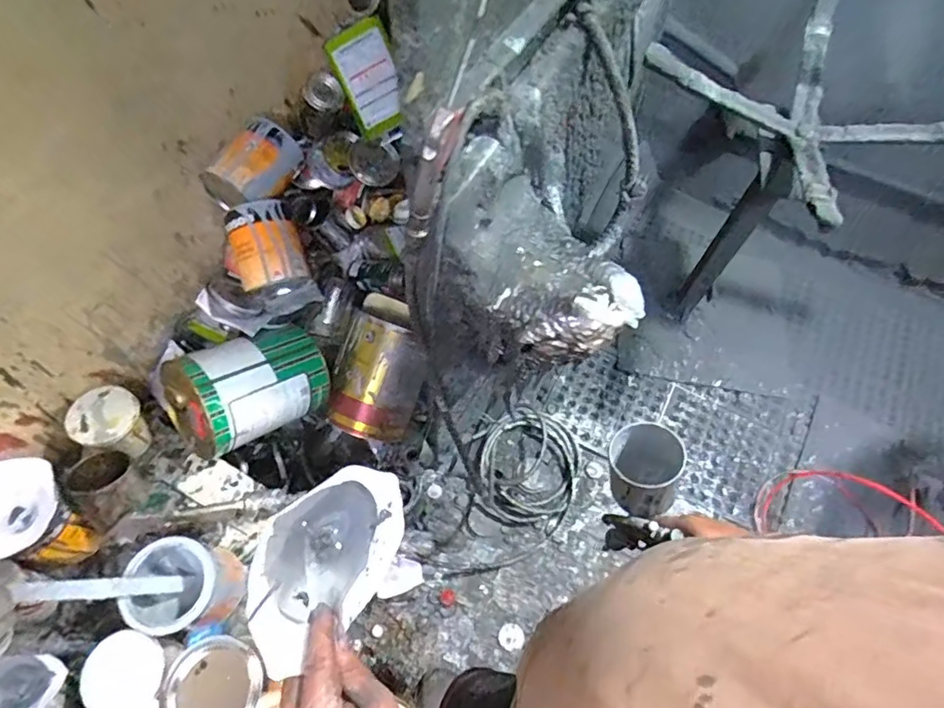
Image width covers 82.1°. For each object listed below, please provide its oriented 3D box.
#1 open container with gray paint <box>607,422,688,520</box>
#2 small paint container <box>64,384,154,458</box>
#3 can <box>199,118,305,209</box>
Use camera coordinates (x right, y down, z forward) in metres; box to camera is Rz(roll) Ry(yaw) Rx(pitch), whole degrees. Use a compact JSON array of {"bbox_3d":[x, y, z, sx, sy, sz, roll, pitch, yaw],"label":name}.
[{"bbox_3d":[0.195,0.128,0.613,0.081,0.078,0.081,20,56,28],"label":"open container with gray paint"},{"bbox_3d":[-0.538,0.112,0.832,0.105,0.106,0.092,29,65,16],"label":"small paint container"},{"bbox_3d":[-0.353,-0.305,0.884,0.104,0.097,0.132,25,64,14],"label":"can"}]

